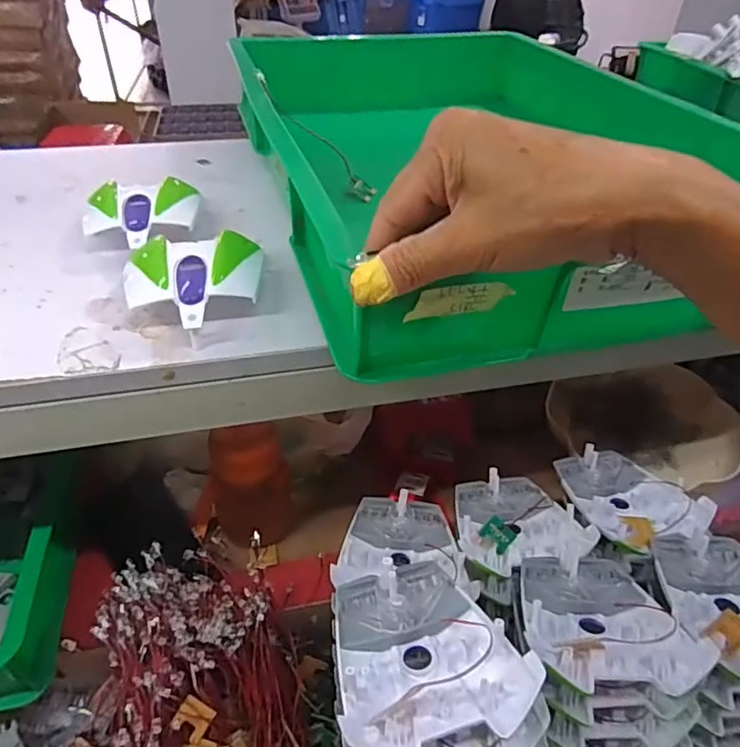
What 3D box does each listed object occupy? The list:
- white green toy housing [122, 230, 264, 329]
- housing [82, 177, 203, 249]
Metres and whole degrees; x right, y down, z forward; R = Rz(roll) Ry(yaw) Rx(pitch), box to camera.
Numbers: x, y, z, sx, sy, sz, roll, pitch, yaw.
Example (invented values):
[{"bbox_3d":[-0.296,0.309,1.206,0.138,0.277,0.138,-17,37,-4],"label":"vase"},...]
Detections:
[{"bbox_3d":[-0.117,-0.059,0.380,0.089,0.031,0.098,-7,42,-9],"label":"white green toy housing"},{"bbox_3d":[-0.178,-0.121,0.450,0.085,0.033,0.091,-10,43,-13],"label":"housing"}]

